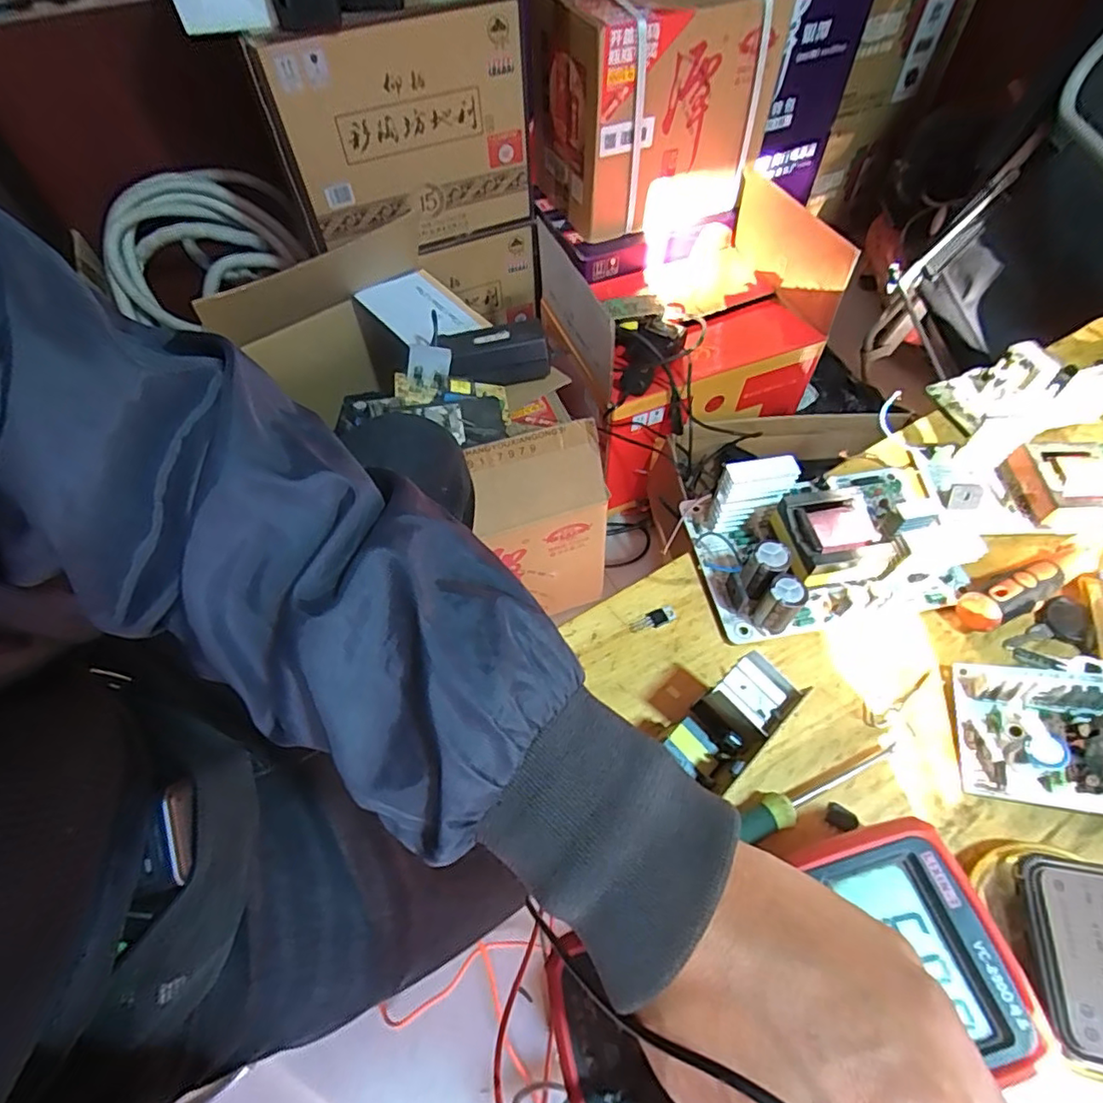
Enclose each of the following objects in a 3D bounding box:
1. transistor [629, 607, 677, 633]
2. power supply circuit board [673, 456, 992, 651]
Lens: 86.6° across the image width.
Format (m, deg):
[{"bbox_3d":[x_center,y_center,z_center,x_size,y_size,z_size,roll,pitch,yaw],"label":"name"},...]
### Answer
[{"bbox_3d":[0.065,0.044,0.372,0.031,0.004,0.011,-16,59,-8],"label":"transistor"},{"bbox_3d":[0.180,-0.015,0.372,0.165,0.058,0.113,-8,58,-3],"label":"power supply circuit board"}]

